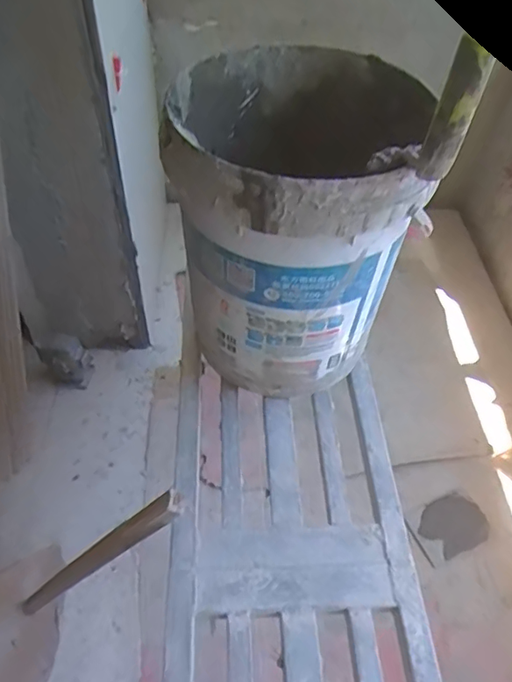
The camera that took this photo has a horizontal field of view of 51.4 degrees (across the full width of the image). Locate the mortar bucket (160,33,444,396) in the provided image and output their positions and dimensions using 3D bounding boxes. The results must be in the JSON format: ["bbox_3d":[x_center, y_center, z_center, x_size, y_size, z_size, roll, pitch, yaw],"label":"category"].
[{"bbox_3d":[0.040,-0.144,0.716,0.285,0.354,0.313,0,50,-3],"label":"mortar bucket"}]

